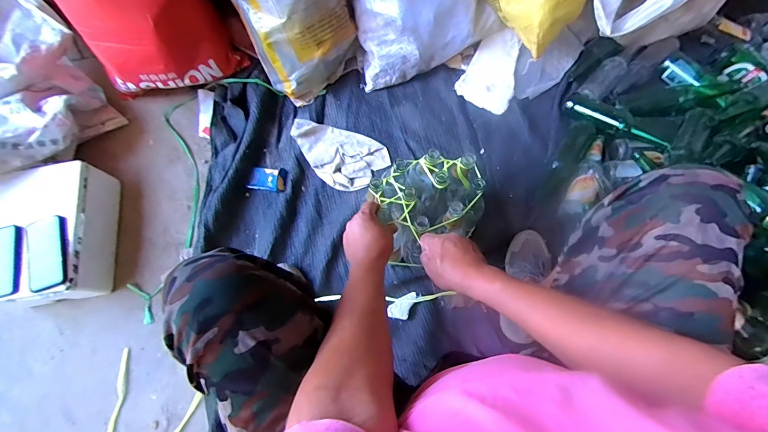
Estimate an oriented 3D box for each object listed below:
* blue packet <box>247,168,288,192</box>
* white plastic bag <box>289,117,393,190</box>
[{"bbox_3d":[-0.313,-0.099,0.949,0.103,0.014,0.065,7,72,3],"label":"blue packet"},{"bbox_3d":[-0.129,-0.192,0.957,0.265,0.047,0.183,41,77,13],"label":"white plastic bag"}]

